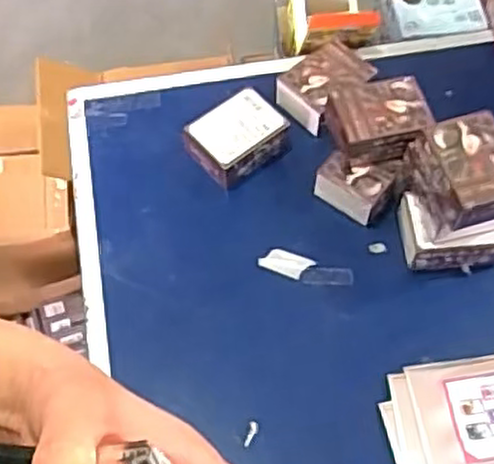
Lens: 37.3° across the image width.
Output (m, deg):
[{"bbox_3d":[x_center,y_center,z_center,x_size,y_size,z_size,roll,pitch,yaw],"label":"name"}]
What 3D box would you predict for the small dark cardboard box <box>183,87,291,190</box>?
[{"bbox_3d":[-0.010,-0.105,0.824,0.099,0.051,0.077,-35,67,-19],"label":"small dark cardboard box"}]

